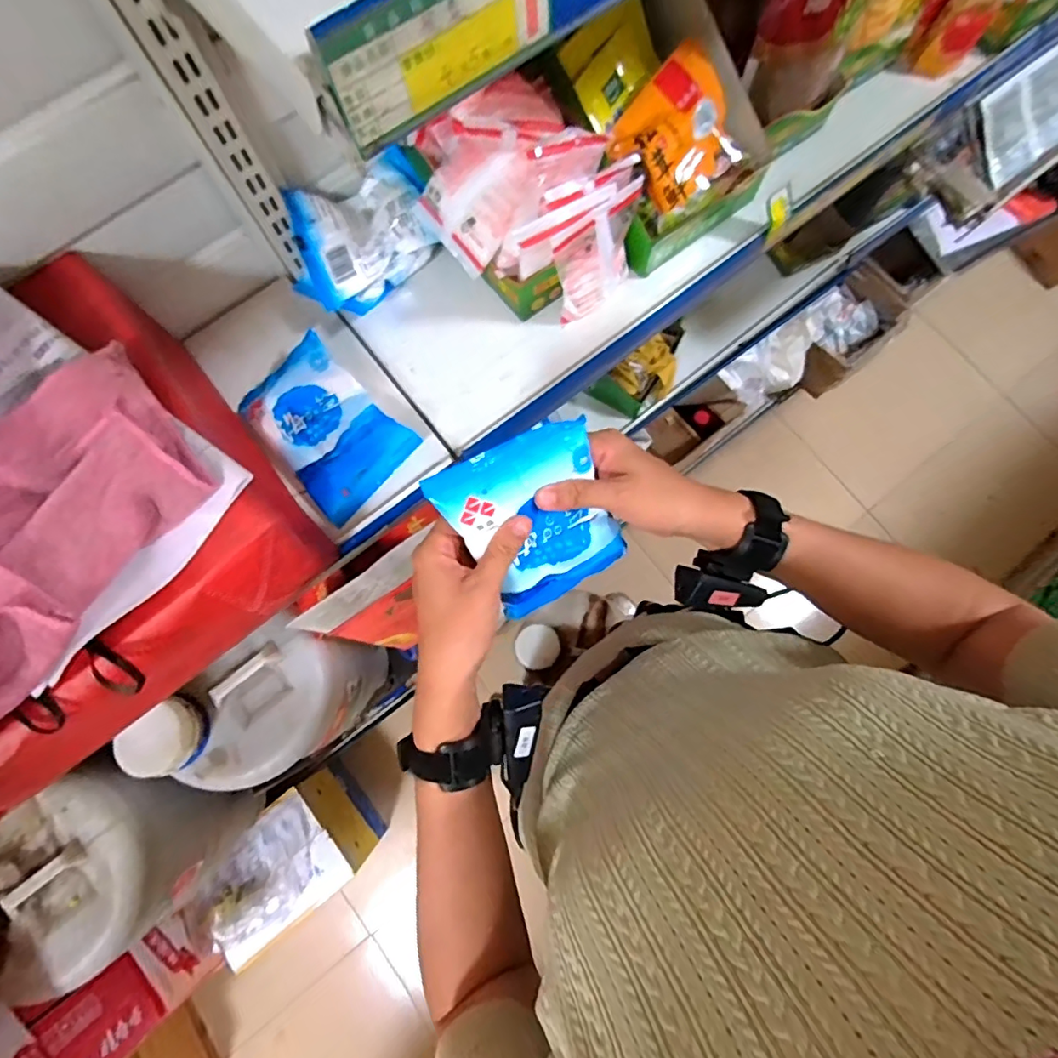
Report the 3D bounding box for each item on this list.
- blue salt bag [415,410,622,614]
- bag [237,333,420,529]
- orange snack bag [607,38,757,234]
[{"bbox_3d":[0.008,0.002,0.386,0.110,0.143,0.023,-26,37,-2],"label":"blue salt bag"},{"bbox_3d":[-0.210,-0.105,0.539,0.169,0.031,0.114,44,82,8],"label":"bag"},{"bbox_3d":[0.157,-0.389,0.539,0.113,0.024,0.127,-43,116,14],"label":"orange snack bag"}]

